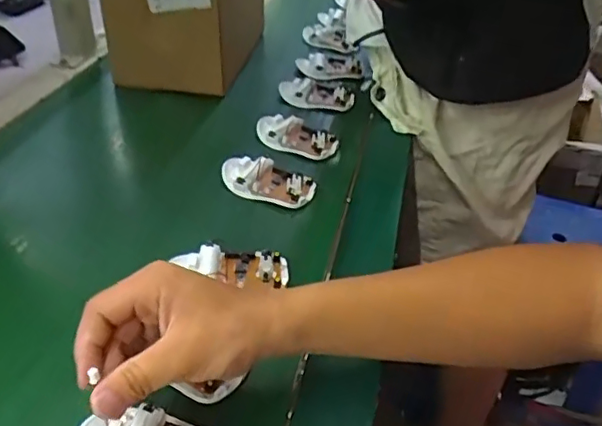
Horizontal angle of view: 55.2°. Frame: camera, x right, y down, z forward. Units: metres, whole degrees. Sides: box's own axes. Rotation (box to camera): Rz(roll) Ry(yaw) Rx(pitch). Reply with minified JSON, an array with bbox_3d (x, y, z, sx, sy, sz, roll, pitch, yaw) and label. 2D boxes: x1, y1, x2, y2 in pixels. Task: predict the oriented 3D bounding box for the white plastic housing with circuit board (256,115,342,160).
[{"bbox_3d":[-0.007,-0.092,0.659,0.097,0.019,0.045,18,39,18],"label":"white plastic housing with circuit board"}]

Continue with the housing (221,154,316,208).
[{"bbox_3d":[-0.034,-0.037,0.584,0.097,0.023,0.048,12,37,11],"label":"housing"}]

